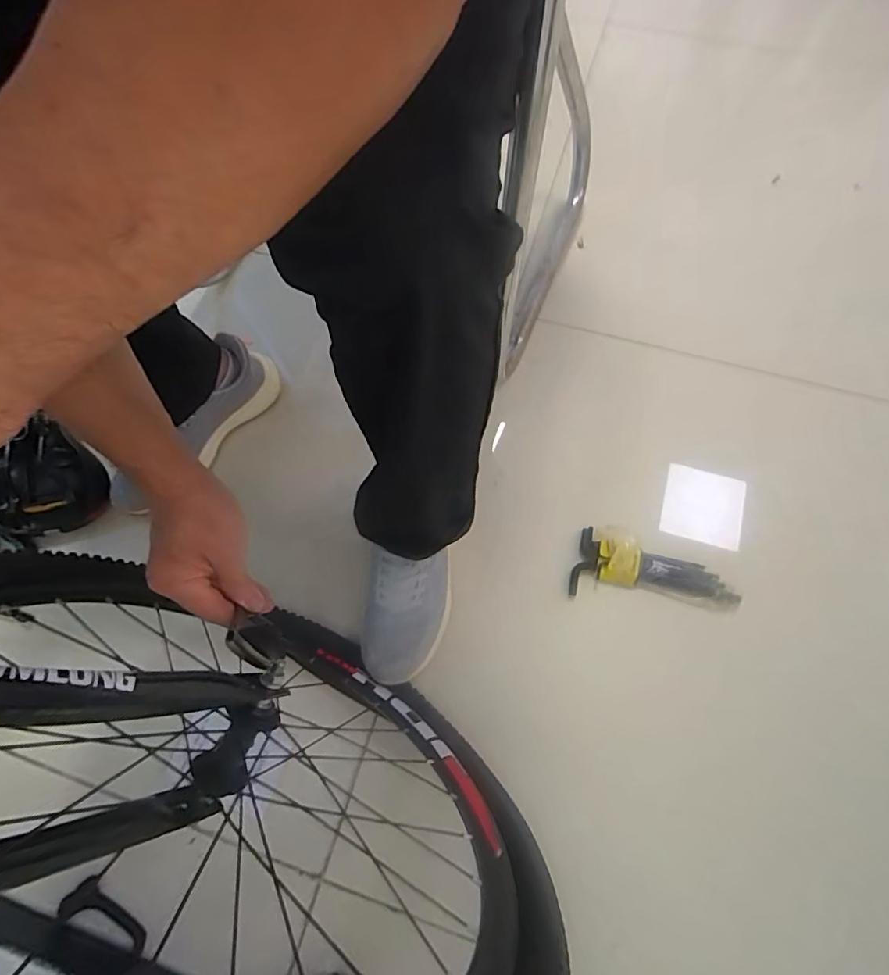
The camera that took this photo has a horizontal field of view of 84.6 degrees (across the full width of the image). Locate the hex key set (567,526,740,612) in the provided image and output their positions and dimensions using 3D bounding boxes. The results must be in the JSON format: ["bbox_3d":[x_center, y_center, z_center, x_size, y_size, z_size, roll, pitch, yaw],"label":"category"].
[{"bbox_3d":[0.264,0.101,0.619,0.200,0.043,0.089,6,69,4],"label":"hex key set"}]

